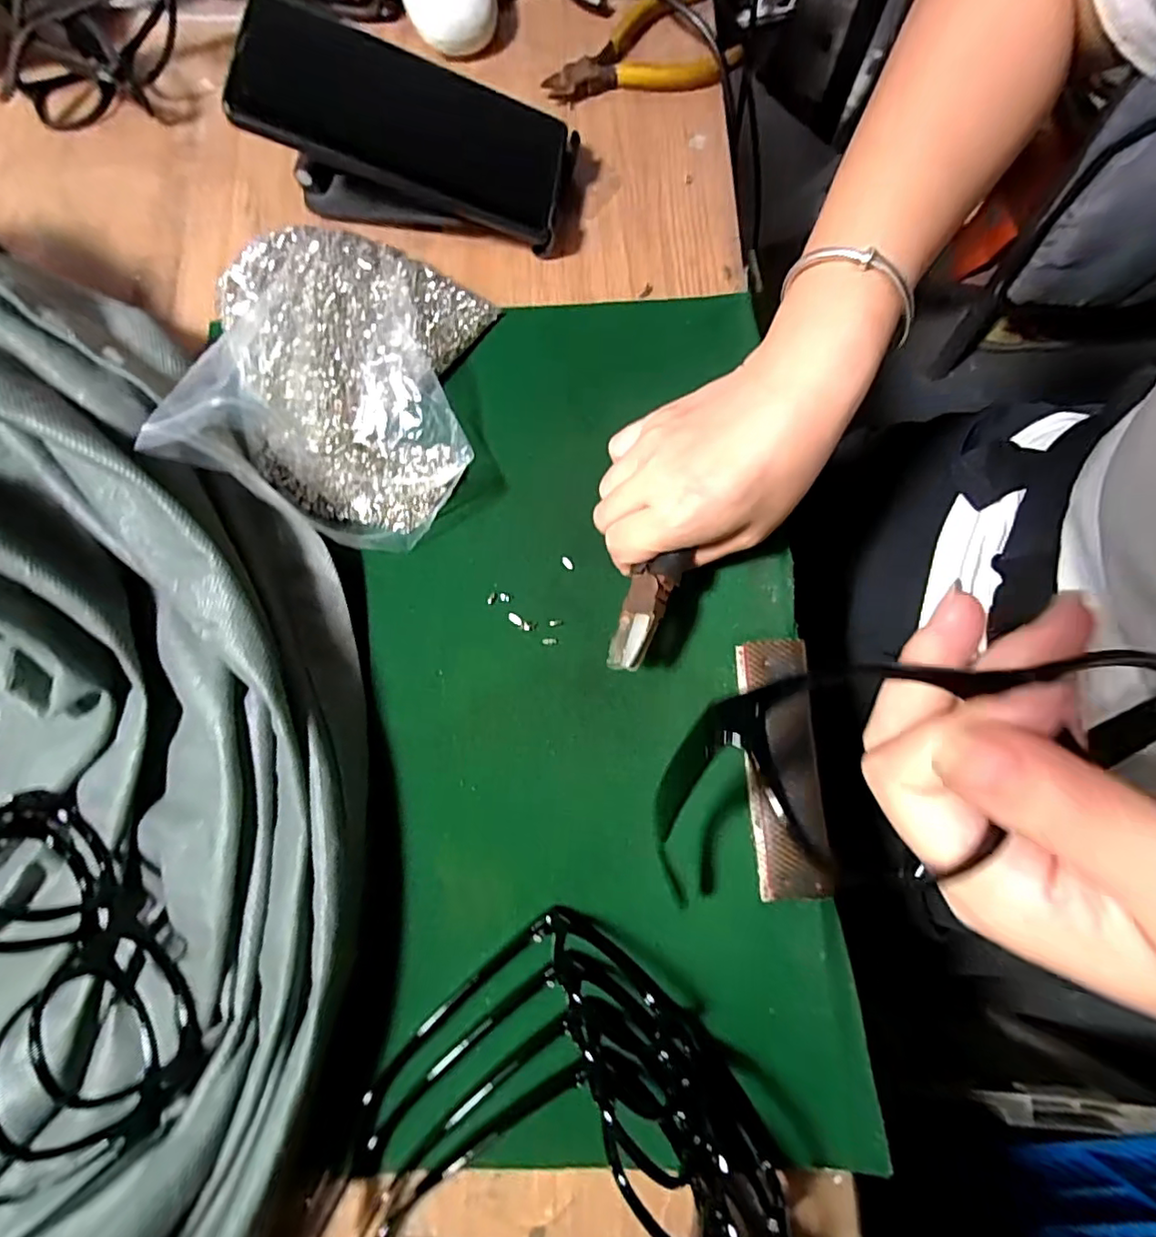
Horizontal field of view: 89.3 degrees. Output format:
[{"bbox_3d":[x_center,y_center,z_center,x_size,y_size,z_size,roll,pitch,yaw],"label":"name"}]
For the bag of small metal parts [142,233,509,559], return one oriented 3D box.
[{"bbox_3d":[-0.123,-0.123,0.307,0.136,0.037,0.153,12,79,4],"label":"bag of small metal parts"}]

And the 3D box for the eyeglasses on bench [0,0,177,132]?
[{"bbox_3d":[-0.332,-0.328,0.350,0.201,0.046,0.081,-7,78,0],"label":"eyeglasses on bench"}]

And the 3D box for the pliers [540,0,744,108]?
[{"bbox_3d":[0.036,-0.351,0.363,0.117,0.014,0.073,-25,79,-4],"label":"pliers"}]

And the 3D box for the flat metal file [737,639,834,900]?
[{"bbox_3d":[0.098,0.069,0.279,0.035,0.005,0.118,-3,78,1],"label":"flat metal file"}]

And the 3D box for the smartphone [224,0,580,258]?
[{"bbox_3d":[-0.083,-0.258,0.315,0.157,0.075,0.078,7,79,2],"label":"smartphone"}]

